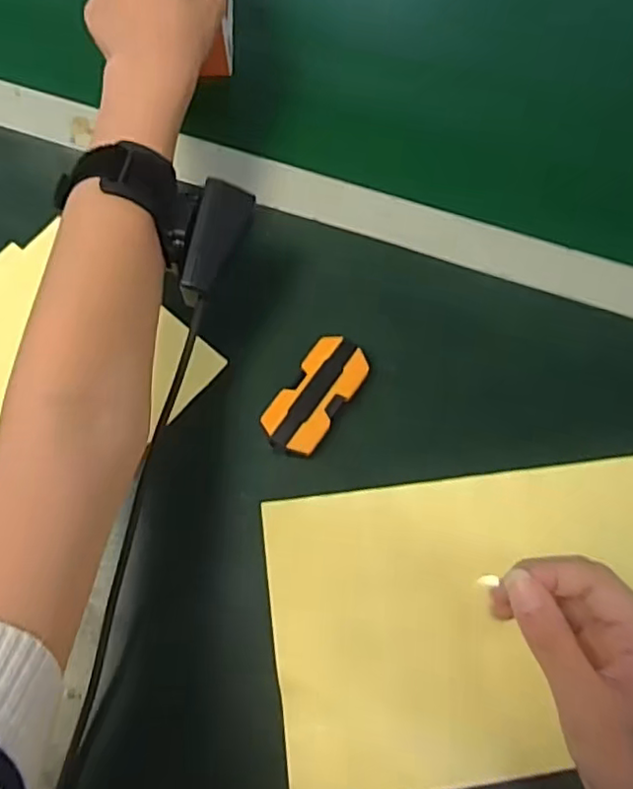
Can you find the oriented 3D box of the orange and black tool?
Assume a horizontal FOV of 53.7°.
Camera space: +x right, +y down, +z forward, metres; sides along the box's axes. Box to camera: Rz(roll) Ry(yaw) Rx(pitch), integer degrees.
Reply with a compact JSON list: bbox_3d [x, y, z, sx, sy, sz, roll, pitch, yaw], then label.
[{"bbox_3d":[0.000,0.001,0.400,0.038,0.022,0.079,33,74,9],"label":"orange and black tool"}]

